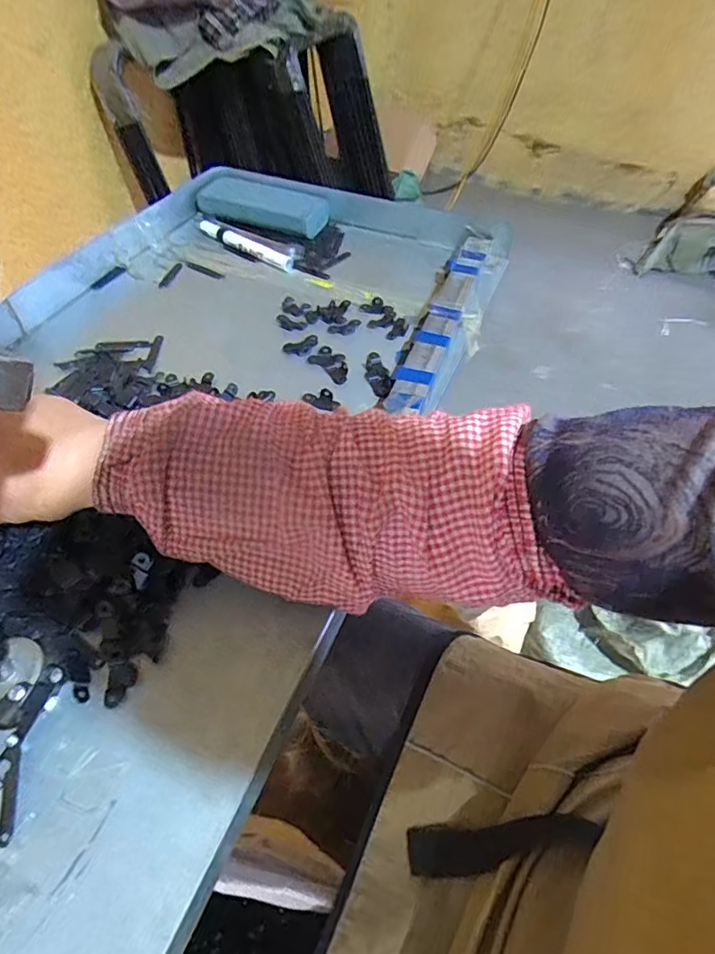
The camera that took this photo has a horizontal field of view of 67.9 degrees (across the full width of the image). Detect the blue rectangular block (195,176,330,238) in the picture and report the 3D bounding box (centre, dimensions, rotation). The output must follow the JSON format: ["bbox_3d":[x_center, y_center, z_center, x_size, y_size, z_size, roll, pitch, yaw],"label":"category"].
[{"bbox_3d":[-0.114,-0.334,0.655,0.162,0.034,0.049,18,53,13],"label":"blue rectangular block"}]

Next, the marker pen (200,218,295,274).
[{"bbox_3d":[-0.131,-0.273,0.621,0.145,0.013,0.023,31,57,22],"label":"marker pen"}]

